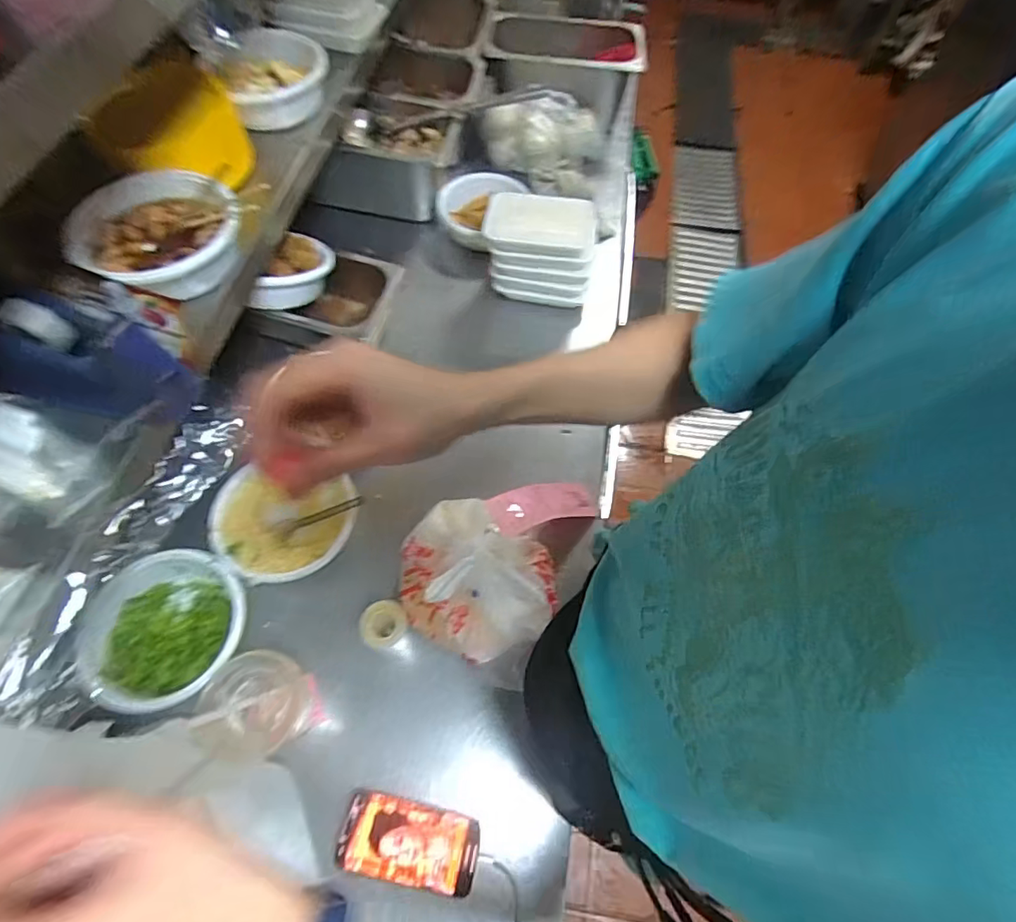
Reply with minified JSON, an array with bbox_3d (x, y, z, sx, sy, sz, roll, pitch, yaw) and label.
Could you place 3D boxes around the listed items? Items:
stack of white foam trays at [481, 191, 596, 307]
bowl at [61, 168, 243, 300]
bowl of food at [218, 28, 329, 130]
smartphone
[{"bbox_3d":[0.052,-0.350,0.887,0.176,0.129,0.108,4,62,-1],"label":"stack of white foam trays"},{"bbox_3d":[-0.381,-0.247,0.579,0.168,0.064,0.158,1,62,-3],"label":"bowl"},{"bbox_3d":[-0.311,-0.512,0.715,0.136,0.066,0.121,-23,66,-15],"label":"bowl of food"},{"bbox_3d":[-0.102,0.395,0.553,0.141,0.014,0.070,11,62,2],"label":"smartphone"}]

